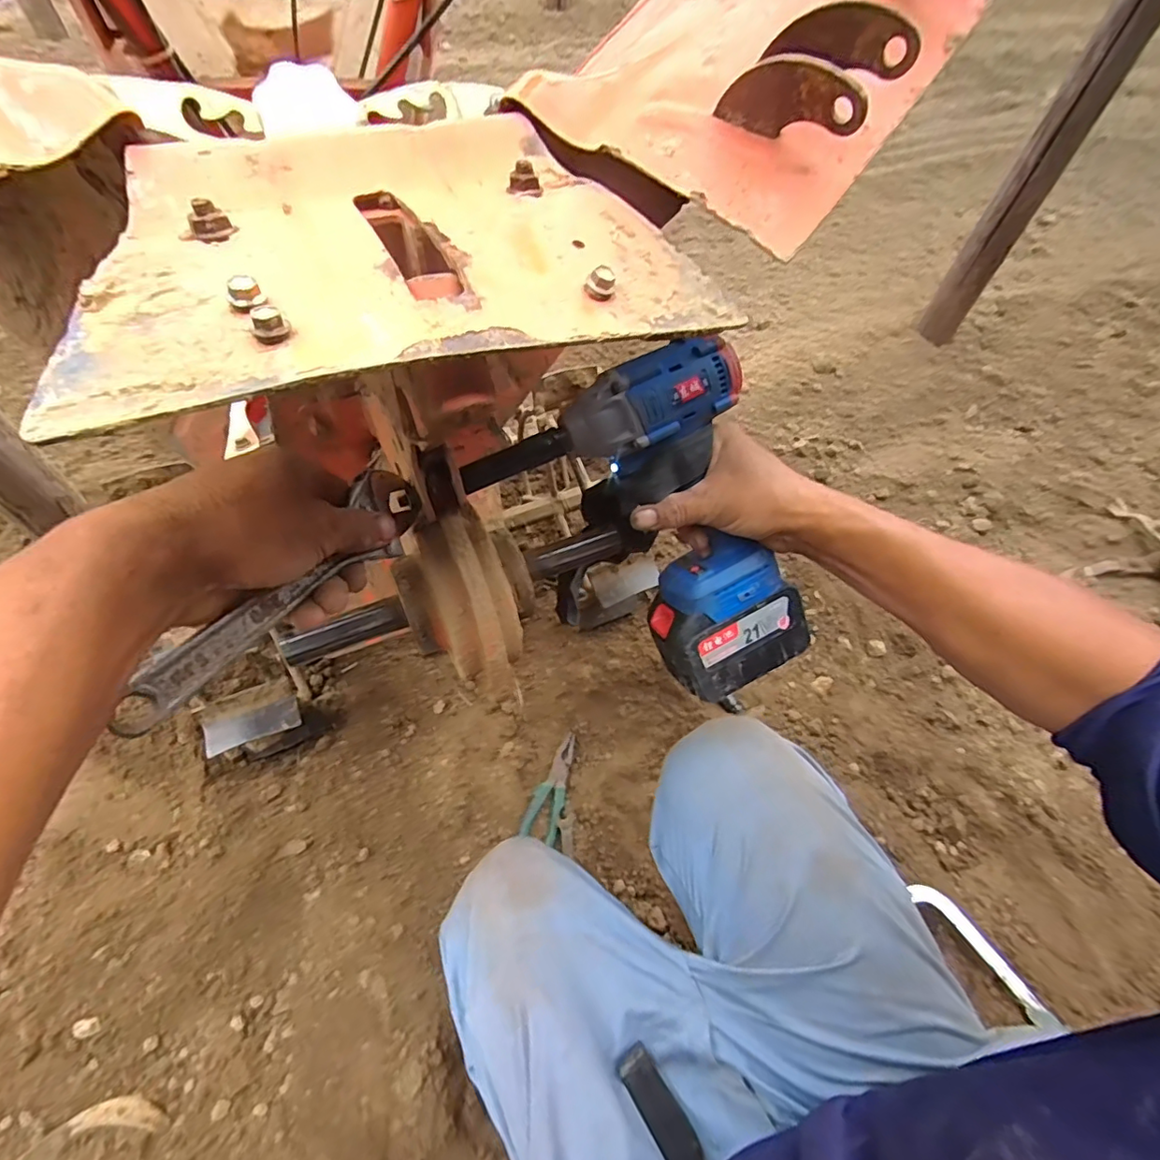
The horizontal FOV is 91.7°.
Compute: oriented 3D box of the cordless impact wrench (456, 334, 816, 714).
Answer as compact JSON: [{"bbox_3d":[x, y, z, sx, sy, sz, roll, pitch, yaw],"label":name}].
[{"bbox_3d":[0.064,-0.026,0.445,0.198,0.080,0.268,-31,110,0],"label":"cordless impact wrench"}]

